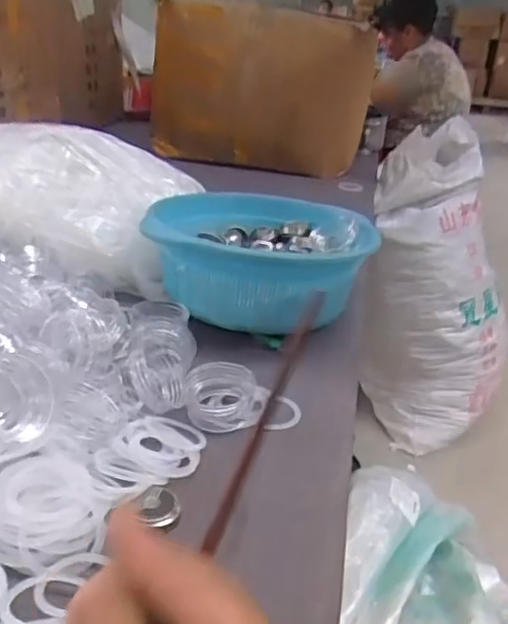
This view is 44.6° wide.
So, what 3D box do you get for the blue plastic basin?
[{"bbox_3d":[0.007,-0.078,0.803,0.265,0.104,0.285,3,26,-2],"label":"blue plastic basin"}]

